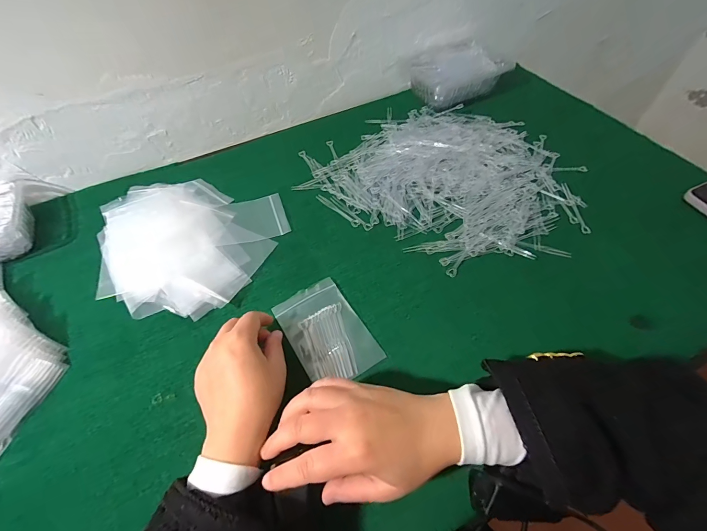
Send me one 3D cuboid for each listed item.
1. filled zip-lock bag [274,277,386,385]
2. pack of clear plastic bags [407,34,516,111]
[{"bbox_3d":[-0.030,0.075,0.376,0.079,0.010,0.119,-30,61,-16],"label":"filled zip-lock bag"},{"bbox_3d":[0.186,-0.363,0.616,0.169,0.067,0.125,-29,61,-16],"label":"pack of clear plastic bags"}]

